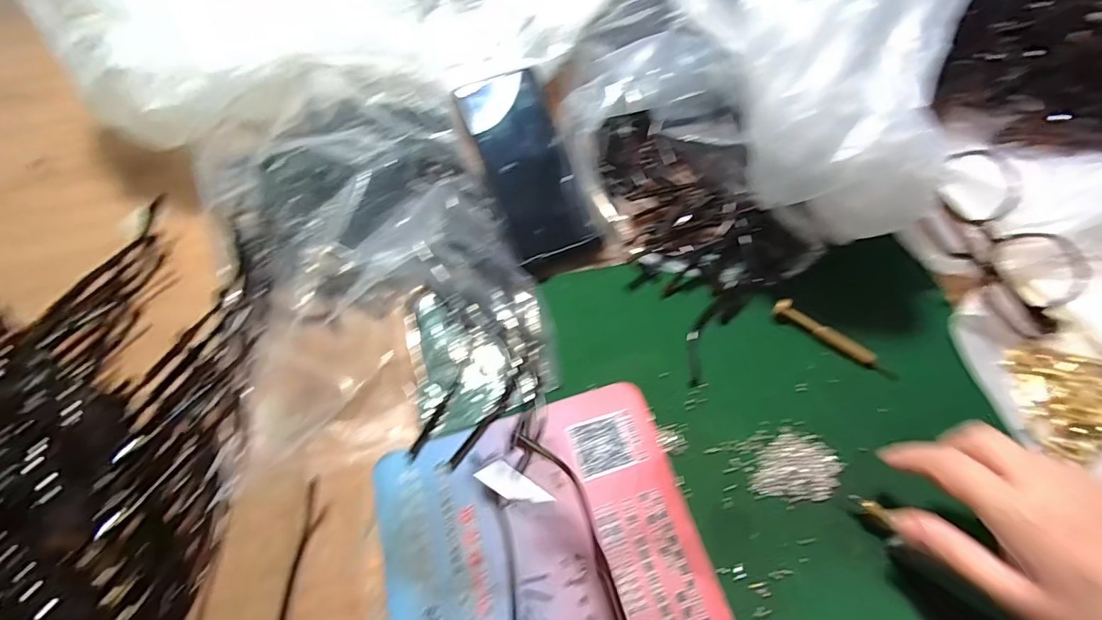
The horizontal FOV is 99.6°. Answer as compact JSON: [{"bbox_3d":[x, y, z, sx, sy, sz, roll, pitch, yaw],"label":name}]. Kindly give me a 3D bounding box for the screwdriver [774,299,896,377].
[{"bbox_3d":[0.211,0.021,0.347,0.094,0.011,0.011,33,69,17],"label":"screwdriver"}]

